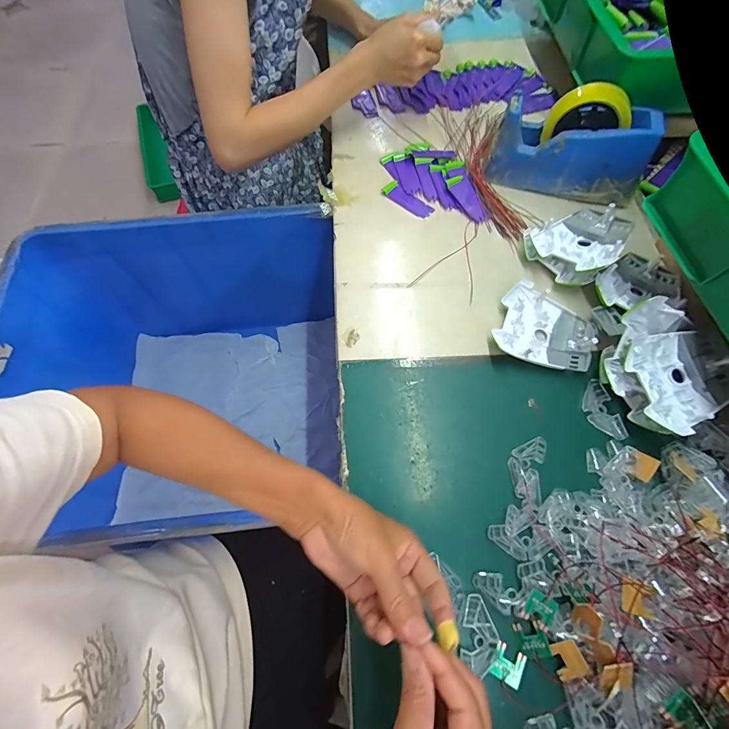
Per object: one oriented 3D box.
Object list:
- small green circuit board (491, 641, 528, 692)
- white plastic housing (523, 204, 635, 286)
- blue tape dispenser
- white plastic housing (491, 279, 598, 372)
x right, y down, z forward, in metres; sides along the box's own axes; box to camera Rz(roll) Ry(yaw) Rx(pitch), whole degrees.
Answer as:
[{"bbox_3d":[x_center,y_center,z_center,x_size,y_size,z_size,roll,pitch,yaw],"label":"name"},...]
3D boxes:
[{"bbox_3d":[0.122,0.256,0.312,0.024,0.005,0.026,23,68,22],"label":"small green circuit board"},{"bbox_3d":[0.275,-0.161,0.469,0.114,0.046,0.102,-38,72,-15],"label":"white plastic housing"},{"bbox_3d":[0.279,-0.301,0.493,0.200,0.106,0.070,16,68,7],"label":"blue tape dispenser"},{"bbox_3d":[0.213,-0.038,0.432,0.109,0.027,0.094,23,69,10],"label":"white plastic housing"}]

